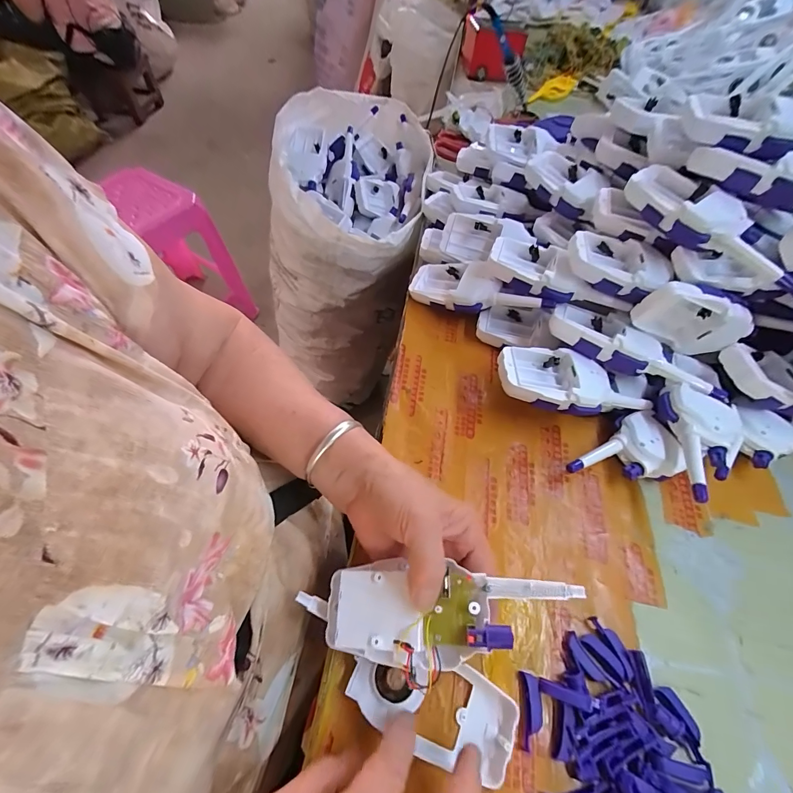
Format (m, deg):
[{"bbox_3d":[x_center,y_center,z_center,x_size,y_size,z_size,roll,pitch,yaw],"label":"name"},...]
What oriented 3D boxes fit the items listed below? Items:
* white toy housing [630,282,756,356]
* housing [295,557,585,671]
[{"bbox_3d":[0.287,-0.075,0.368,0.105,0.058,0.027,19,58,8],"label":"white toy housing"},{"bbox_3d":[0.022,0.143,0.252,0.179,0.021,0.058,-7,55,9],"label":"housing"}]

